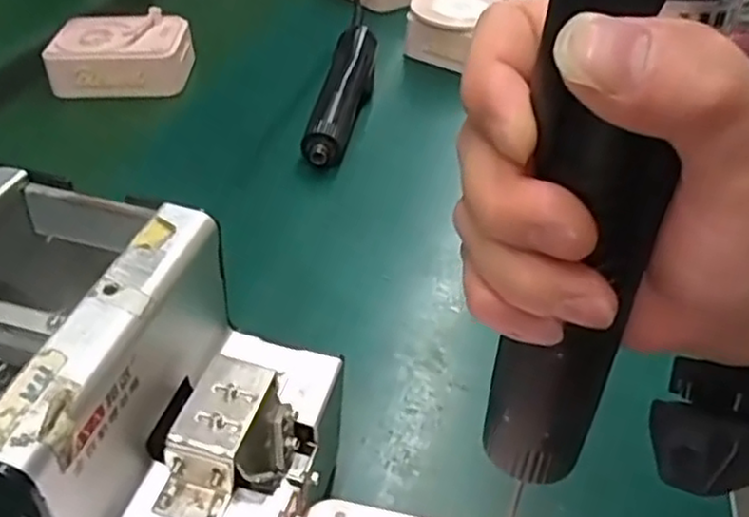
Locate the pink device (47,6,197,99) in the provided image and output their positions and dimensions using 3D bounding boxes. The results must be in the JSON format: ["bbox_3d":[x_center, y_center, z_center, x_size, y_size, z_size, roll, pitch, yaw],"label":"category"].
[{"bbox_3d":[-0.246,-0.203,0.702,0.127,0.051,0.096,3,39,3],"label":"pink device"}]

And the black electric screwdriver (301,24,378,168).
[{"bbox_3d":[-0.026,-0.149,0.631,0.043,0.049,0.206,7,40,7],"label":"black electric screwdriver"}]

